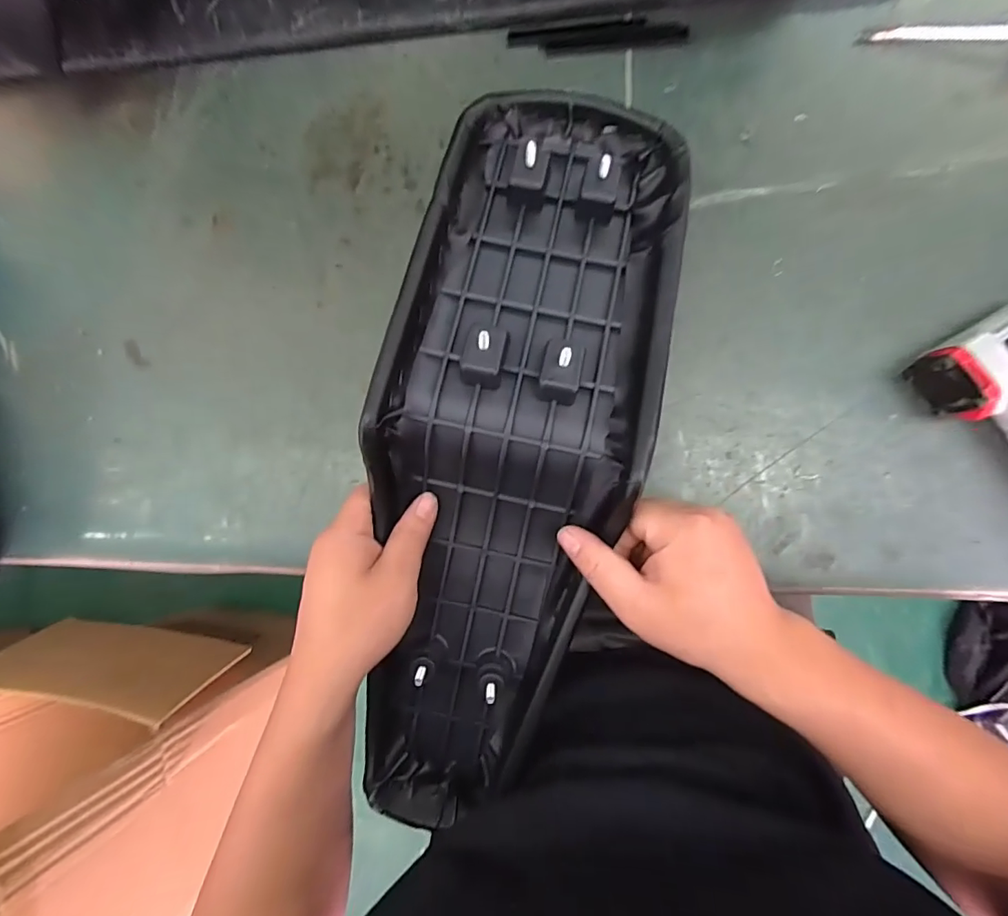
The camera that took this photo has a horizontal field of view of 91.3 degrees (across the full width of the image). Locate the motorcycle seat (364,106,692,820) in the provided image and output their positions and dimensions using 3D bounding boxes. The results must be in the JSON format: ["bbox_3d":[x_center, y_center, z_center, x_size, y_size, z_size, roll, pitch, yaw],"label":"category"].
[{"bbox_3d":[-0.001,-0.001,0.327,0.171,0.092,0.508,12,93,9],"label":"motorcycle seat"}]

